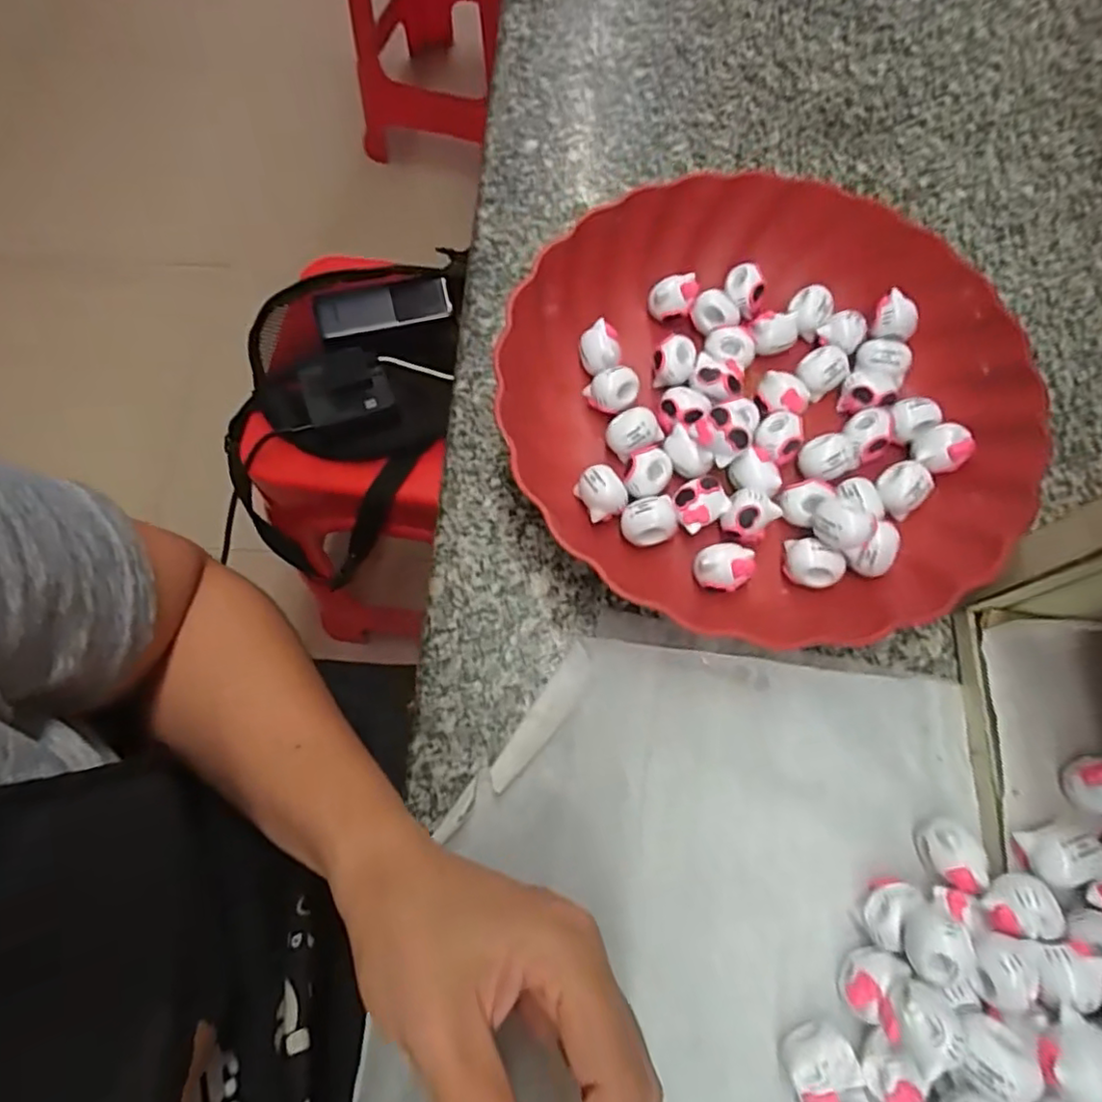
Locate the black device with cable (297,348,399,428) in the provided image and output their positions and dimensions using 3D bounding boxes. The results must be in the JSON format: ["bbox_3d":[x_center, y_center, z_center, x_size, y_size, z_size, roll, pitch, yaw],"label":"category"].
[{"bbox_3d":[-0.191,-0.152,0.591,0.081,0.020,0.069,-13,71,-5],"label":"black device with cable"}]

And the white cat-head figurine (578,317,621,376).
[{"bbox_3d":[0.026,-0.103,0.332,0.019,0.018,0.025,-12,70,-5],"label":"white cat-head figurine"}]

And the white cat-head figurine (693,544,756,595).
[{"bbox_3d":[0.079,0.009,0.292,0.025,0.017,0.021,-12,70,-5],"label":"white cat-head figurine"}]

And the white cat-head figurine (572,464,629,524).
[{"bbox_3d":[0.025,-0.027,0.303,0.021,0.017,0.025,-21,71,-8],"label":"white cat-head figurine"}]

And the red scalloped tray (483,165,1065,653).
[{"bbox_3d":[0.102,-0.076,0.312,0.234,0.048,0.226,28,72,9],"label":"red scalloped tray"}]

